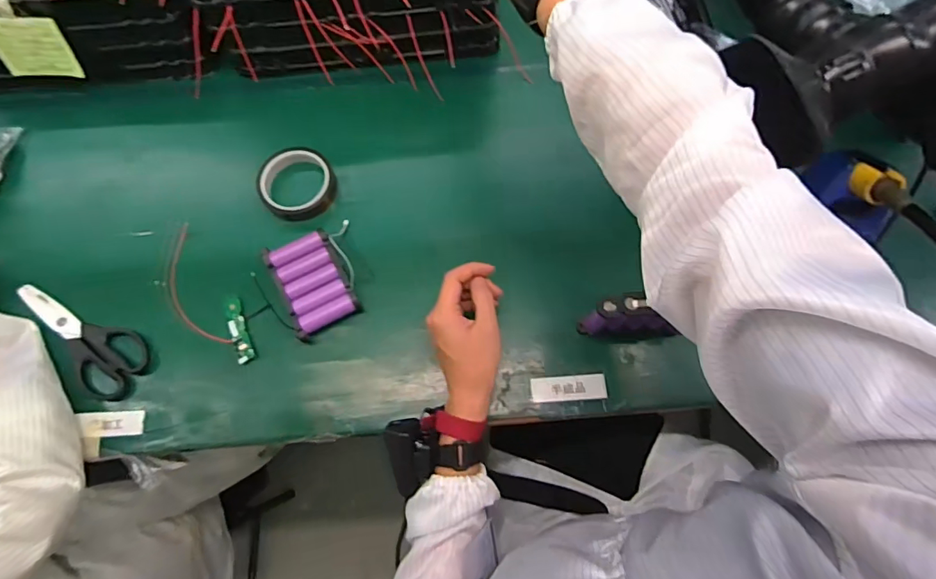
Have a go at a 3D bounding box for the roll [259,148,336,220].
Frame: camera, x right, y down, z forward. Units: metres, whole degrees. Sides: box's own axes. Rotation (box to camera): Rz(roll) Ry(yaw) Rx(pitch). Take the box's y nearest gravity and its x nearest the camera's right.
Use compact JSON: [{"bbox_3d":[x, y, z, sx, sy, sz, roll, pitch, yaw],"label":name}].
[{"bbox_3d":[-0.213,-0.131,0.612,0.090,0.035,0.088,-1,71,2],"label":"roll"}]

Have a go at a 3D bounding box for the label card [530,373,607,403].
[{"bbox_3d":[0.111,0.107,0.533,0.081,0.004,0.028,-4,71,0],"label":"label card"}]

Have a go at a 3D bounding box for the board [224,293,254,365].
[{"bbox_3d":[-0.261,0.045,0.555,0.018,0.009,0.083,-23,72,-6],"label":"board"}]

